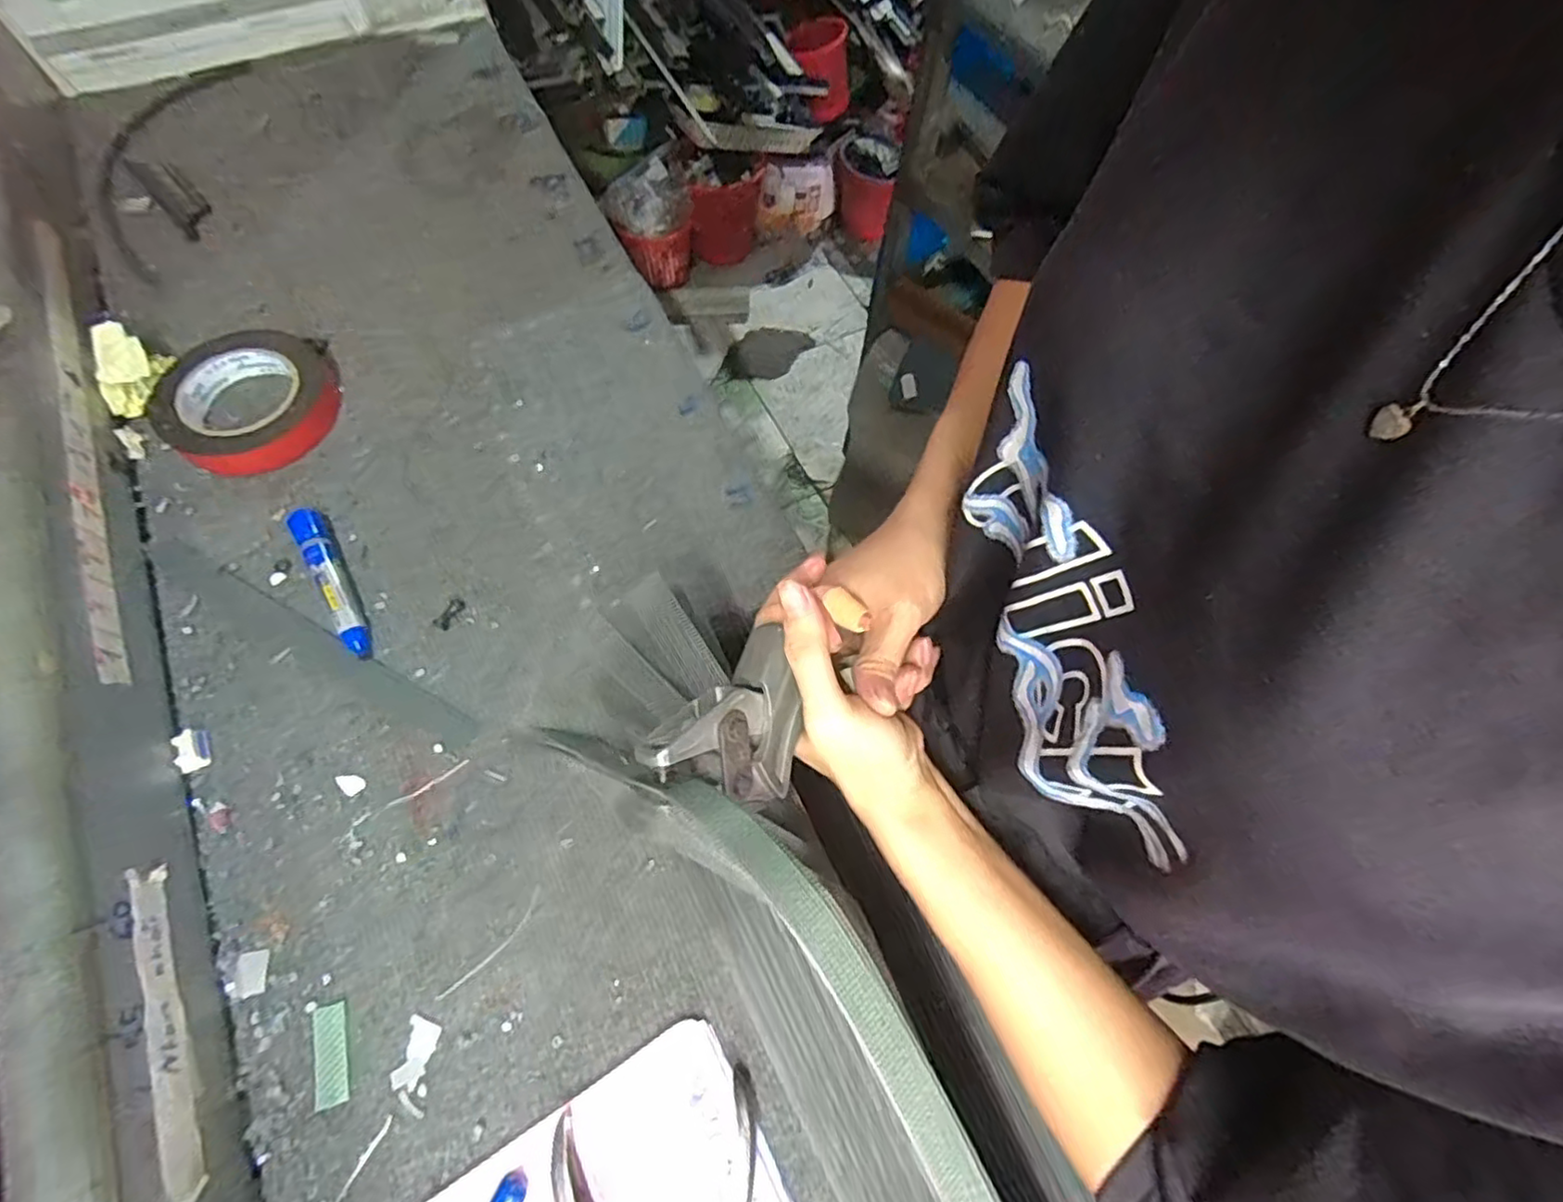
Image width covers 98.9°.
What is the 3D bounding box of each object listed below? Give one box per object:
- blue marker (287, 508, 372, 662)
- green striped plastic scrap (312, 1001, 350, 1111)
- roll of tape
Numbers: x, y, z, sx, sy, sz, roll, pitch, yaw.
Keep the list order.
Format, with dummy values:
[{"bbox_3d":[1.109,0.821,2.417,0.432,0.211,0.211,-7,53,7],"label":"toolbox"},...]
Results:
[{"bbox_3d":[-0.303,-0.015,0.453,0.021,0.019,0.119,-30,69,-16],"label":"blue marker"},{"bbox_3d":[-0.237,0.237,0.349,0.016,0.004,0.046,-16,66,-10],"label":"green striped plastic scrap"},{"bbox_3d":[-0.402,-0.153,0.506,0.120,0.023,0.121,1,64,-2],"label":"roll of tape"}]

